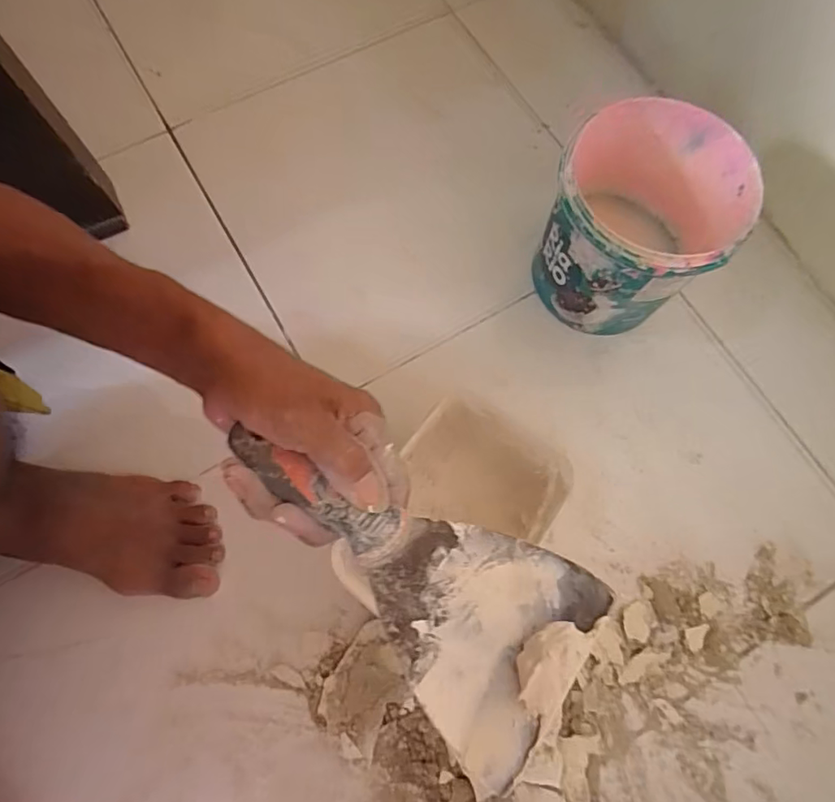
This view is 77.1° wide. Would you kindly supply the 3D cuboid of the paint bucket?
[{"bbox_3d":[0.203,-0.164,0.517,0.155,0.168,0.164,0,73,-2],"label":"paint bucket"}]

